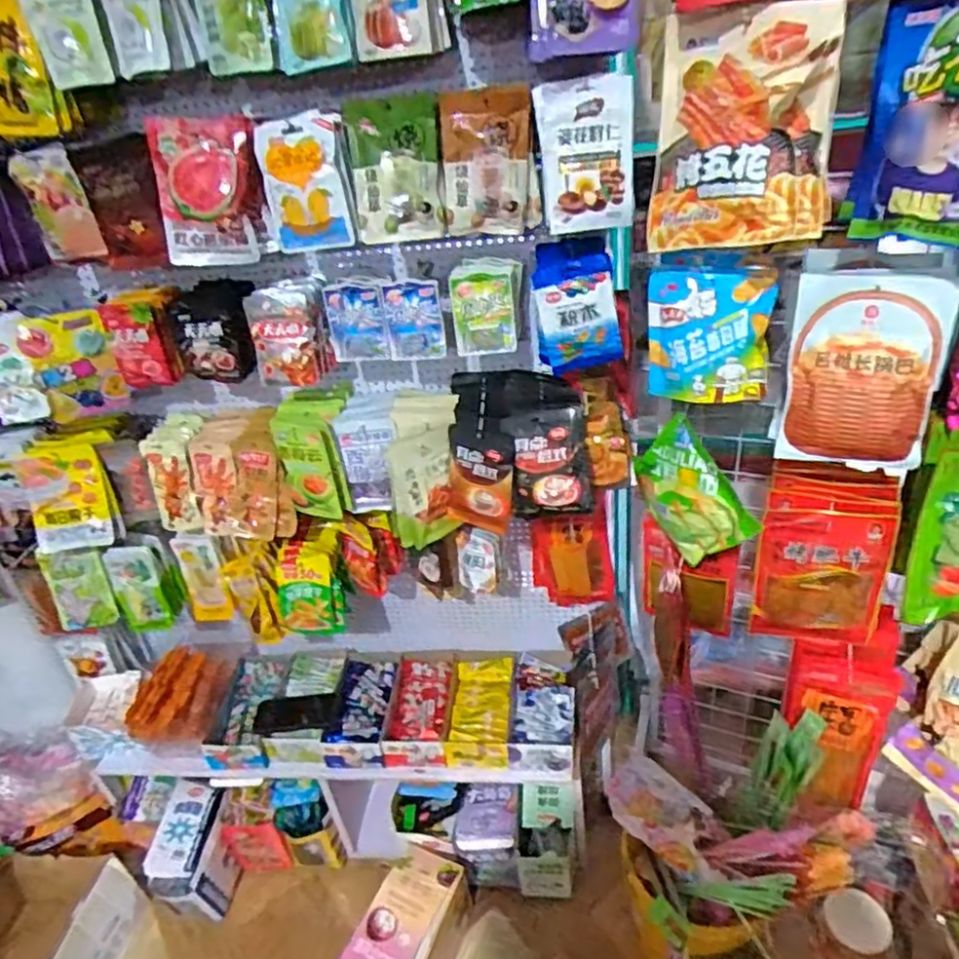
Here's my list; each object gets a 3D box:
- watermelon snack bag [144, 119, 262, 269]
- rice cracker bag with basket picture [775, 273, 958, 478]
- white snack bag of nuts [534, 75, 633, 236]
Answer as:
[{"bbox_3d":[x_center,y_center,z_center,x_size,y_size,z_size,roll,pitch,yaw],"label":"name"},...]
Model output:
[{"bbox_3d":[-0.348,-0.367,0.875,0.137,0.166,0.046,-8,32,-2],"label":"watermelon snack bag"},{"bbox_3d":[0.450,-0.124,0.800,0.157,0.217,0.054,7,35,22],"label":"rice cracker bag with basket picture"},{"bbox_3d":[0.130,-0.391,0.824,0.105,0.160,0.042,-13,32,-9],"label":"white snack bag of nuts"}]

